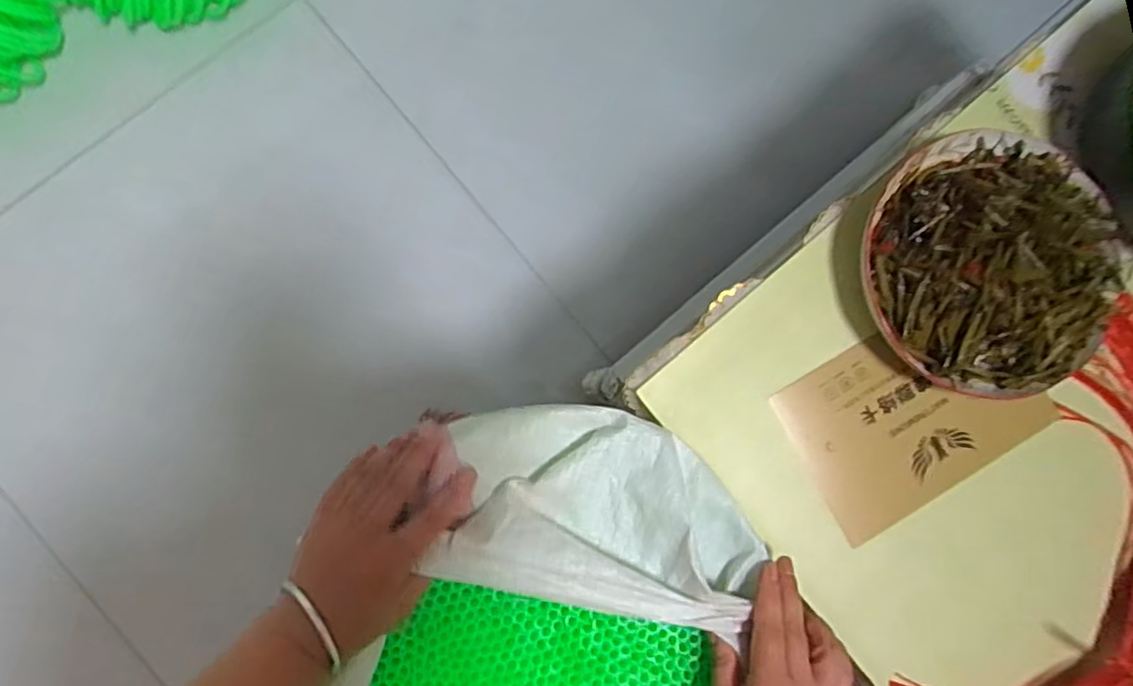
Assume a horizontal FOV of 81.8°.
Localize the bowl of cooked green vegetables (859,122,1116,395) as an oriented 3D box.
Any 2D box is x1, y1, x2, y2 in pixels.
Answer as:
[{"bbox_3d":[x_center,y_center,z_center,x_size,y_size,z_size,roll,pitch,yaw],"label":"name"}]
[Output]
[{"bbox_3d":[0.329,-0.066,0.516,0.186,0.058,0.204,0,87,-5],"label":"bowl of cooked green vegetables"}]

